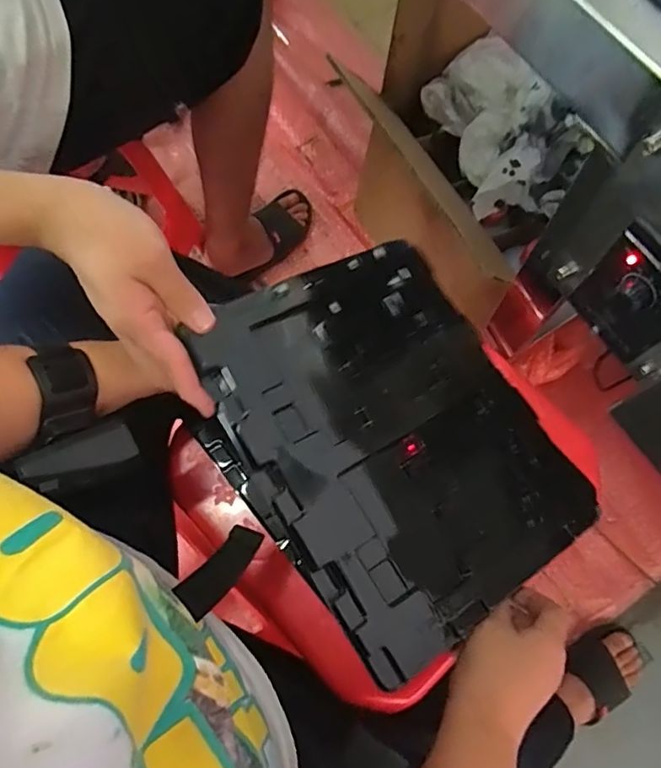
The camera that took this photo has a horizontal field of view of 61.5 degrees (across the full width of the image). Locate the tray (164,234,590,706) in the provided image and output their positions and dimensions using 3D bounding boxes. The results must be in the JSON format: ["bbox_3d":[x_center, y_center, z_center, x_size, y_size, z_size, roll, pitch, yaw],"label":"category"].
[{"bbox_3d":[0.044,0.034,0.409,0.232,0.016,0.275,-29,78,-27],"label":"tray"}]

